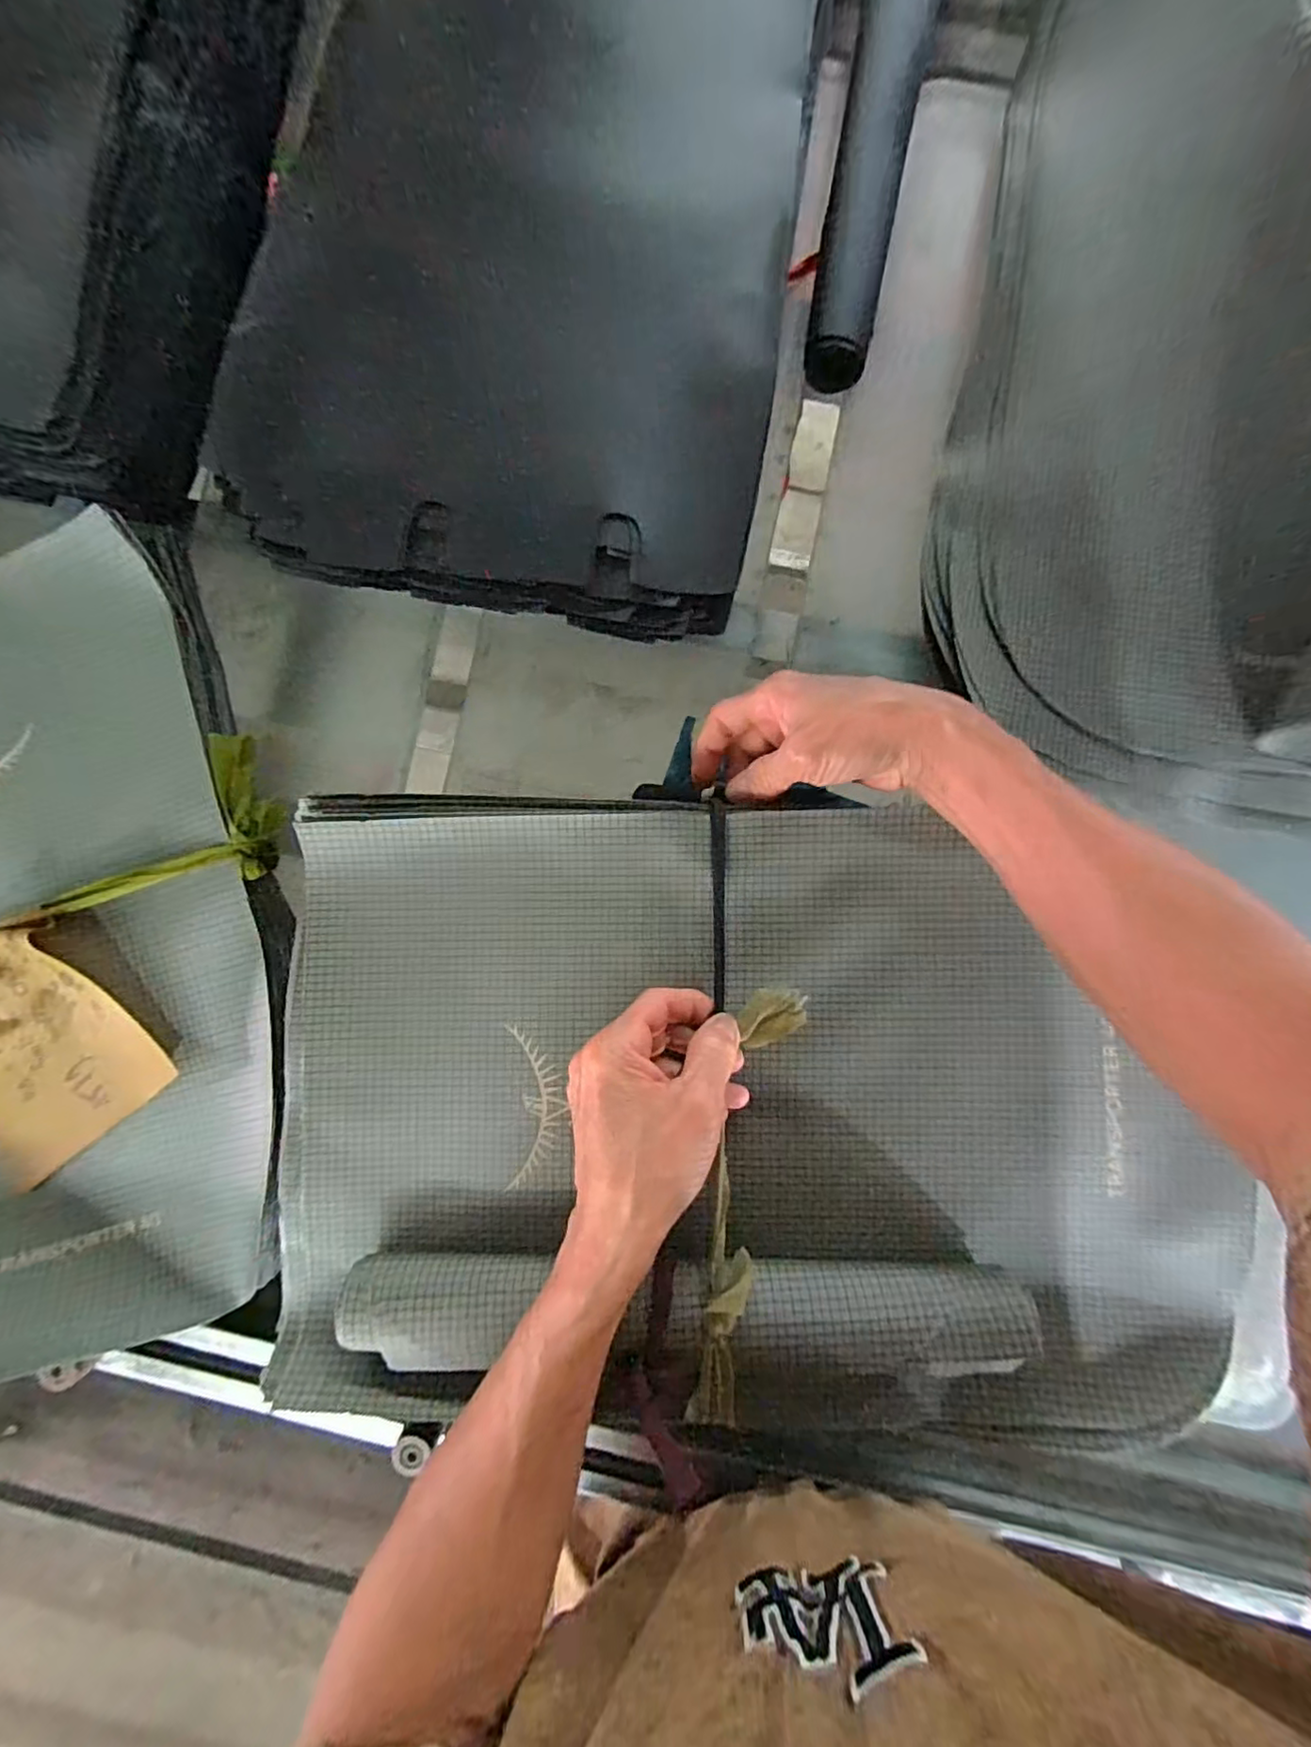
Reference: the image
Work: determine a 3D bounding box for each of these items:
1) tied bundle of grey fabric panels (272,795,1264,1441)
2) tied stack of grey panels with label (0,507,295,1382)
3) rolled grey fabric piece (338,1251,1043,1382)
[{"bbox_3d":[0.046,0.123,0.328,0.489,0.061,0.319,3,88,0],"label":"tied bundle of grey fabric panels"},{"bbox_3d":[-0.408,0.051,0.397,0.331,0.065,0.506,-13,87,1],"label":"tied stack of grey panels with label"},{"bbox_3d":[0.012,0.216,0.308,0.329,0.047,0.048,-3,88,-1],"label":"rolled grey fabric piece"}]

